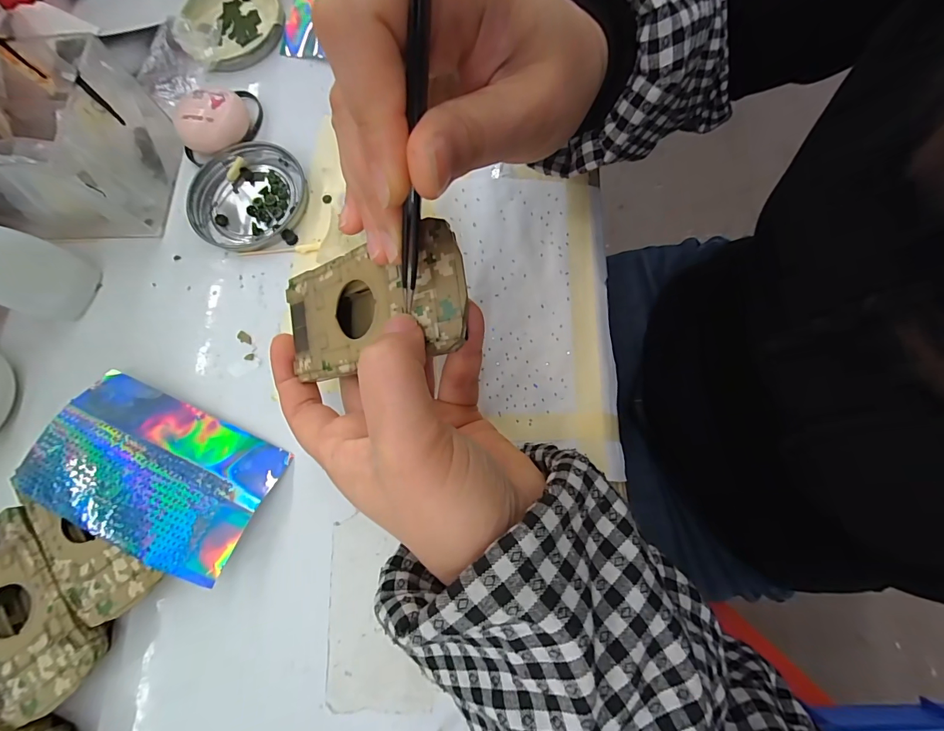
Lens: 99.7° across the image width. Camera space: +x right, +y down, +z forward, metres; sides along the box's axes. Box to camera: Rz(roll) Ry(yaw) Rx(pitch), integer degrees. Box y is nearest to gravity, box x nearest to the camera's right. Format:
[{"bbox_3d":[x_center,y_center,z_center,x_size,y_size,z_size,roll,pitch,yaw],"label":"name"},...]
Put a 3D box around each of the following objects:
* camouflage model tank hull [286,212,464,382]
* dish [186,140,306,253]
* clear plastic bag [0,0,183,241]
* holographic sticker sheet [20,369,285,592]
[{"bbox_3d":[-0.043,-0.023,0.164,0.094,0.015,0.047,-9,73,32],"label":"camouflage model tank hull"},{"bbox_3d":[-0.154,-0.114,0.271,0.078,0.011,0.077,-1,76,4],"label":"dish"},{"bbox_3d":[-0.255,-0.141,0.250,0.093,0.069,0.093,-3,76,3],"label":"clear plastic bag"},{"bbox_3d":[-0.174,0.058,0.222,0.124,0.022,0.074,22,79,10],"label":"holographic sticker sheet"}]

